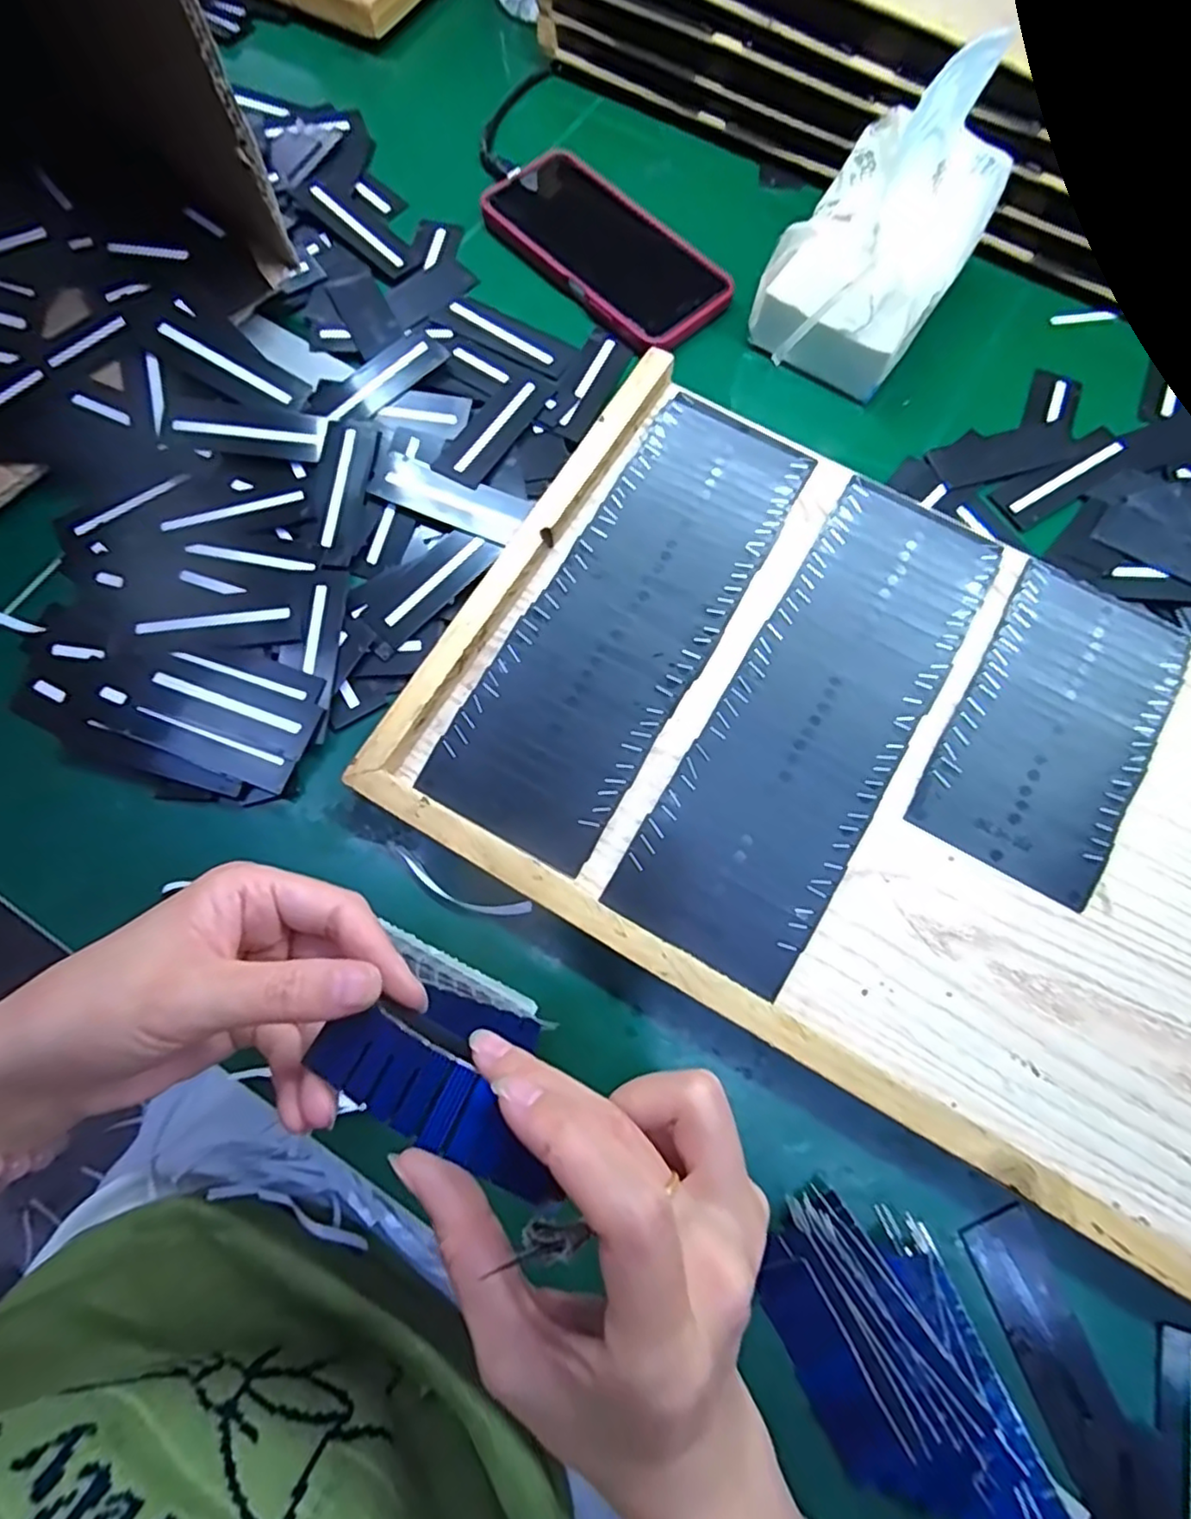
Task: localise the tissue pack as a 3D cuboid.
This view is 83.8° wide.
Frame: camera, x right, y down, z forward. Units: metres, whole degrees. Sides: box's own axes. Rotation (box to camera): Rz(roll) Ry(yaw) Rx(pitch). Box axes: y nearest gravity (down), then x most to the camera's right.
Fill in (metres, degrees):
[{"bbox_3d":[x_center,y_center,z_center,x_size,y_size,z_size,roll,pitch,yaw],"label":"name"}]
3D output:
[{"bbox_3d":[0.170,-0.311,0.377,0.097,0.116,0.138,30,76,7],"label":"tissue pack"}]

